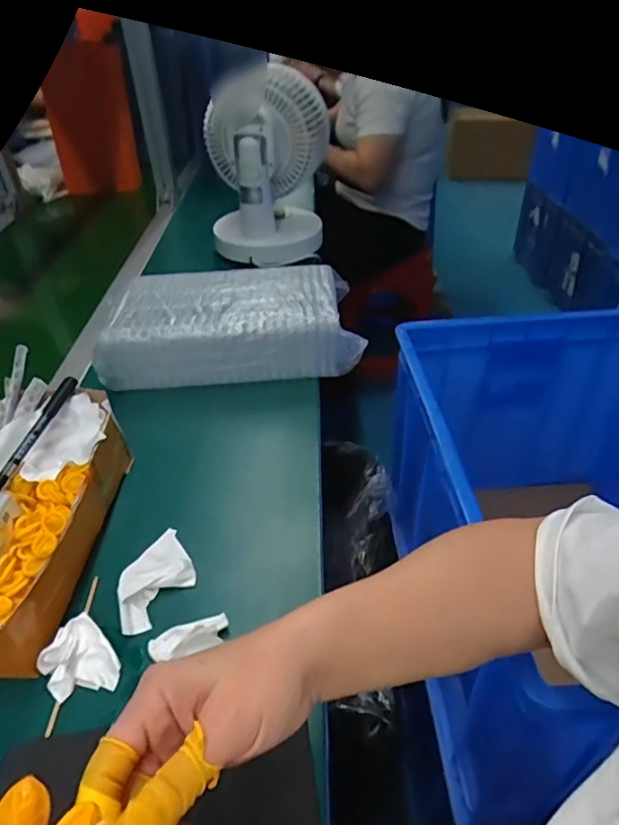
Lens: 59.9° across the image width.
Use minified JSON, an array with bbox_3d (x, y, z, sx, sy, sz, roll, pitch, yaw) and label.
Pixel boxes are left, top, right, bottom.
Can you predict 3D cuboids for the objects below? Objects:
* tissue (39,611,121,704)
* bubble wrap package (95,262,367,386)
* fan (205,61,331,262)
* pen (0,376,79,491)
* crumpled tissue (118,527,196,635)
[{"bbox_3d":[-0.168,0.180,0.389,0.045,0.022,0.051,-32,48,-31],"label":"tissue"},{"bbox_3d":[-0.101,-0.116,0.691,0.315,0.079,0.165,-6,40,-5],"label":"bubble wrap package"},{"bbox_3d":[-0.075,-0.403,0.900,0.182,0.243,0.199,-1,40,1],"label":"fan"},{"bbox_3d":[-0.248,0.017,0.489,0.015,0.010,0.123,10,56,15],"label":"pen"},{"bbox_3d":[-0.129,0.135,0.448,0.061,0.014,0.084,-16,42,-16],"label":"crumpled tissue"}]

